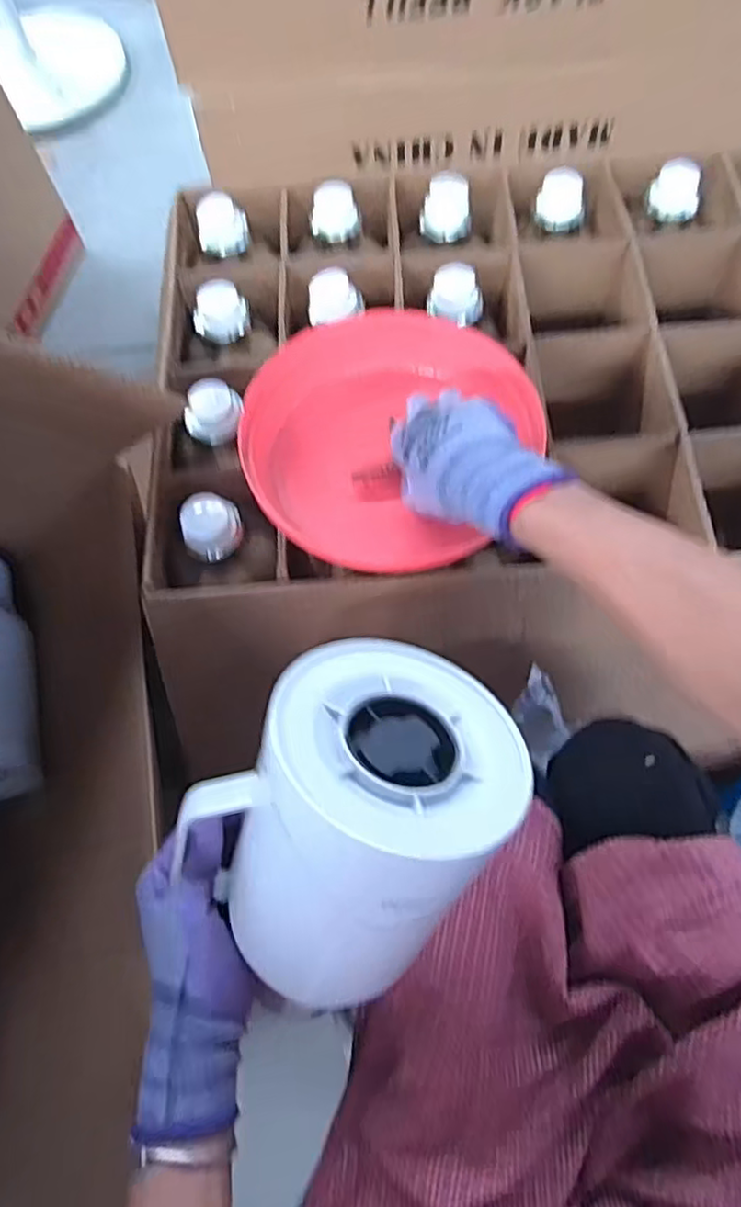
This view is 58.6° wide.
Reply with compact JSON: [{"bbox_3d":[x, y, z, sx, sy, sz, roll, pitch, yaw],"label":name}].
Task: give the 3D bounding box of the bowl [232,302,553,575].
[{"bbox_3d":[0.012,-0.141,0.530,0.220,0.035,0.230,-1,67,2],"label":"bowl"}]

